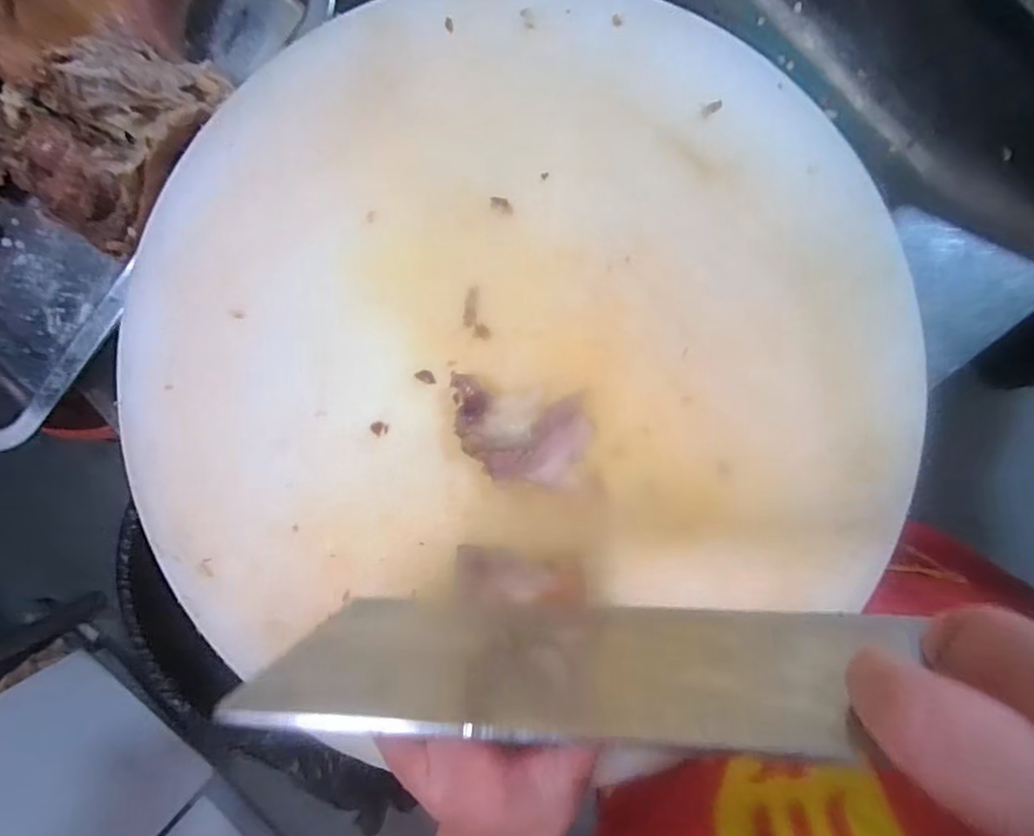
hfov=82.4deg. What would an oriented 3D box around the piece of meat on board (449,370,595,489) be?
[{"bbox_3d":[0.002,0.007,0.269,0.062,0.017,0.044,8,97,7],"label":"piece of meat on board"}]

